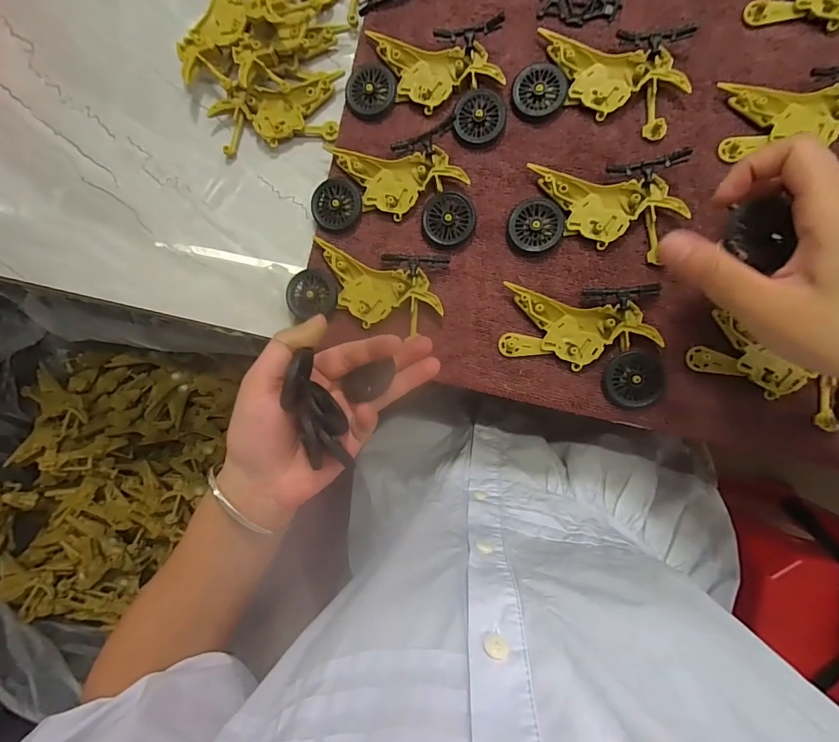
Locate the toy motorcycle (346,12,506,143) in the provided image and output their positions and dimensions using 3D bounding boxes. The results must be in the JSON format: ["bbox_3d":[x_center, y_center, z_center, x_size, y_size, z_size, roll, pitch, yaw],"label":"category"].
[{"bbox_3d":[0.003,-0.202,0.308,0.112,0.014,0.075,3,89,8],"label":"toy motorcycle"}]

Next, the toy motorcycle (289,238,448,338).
[{"bbox_3d":[-0.039,-0.060,0.310,0.111,0.011,0.054,8,90,8],"label":"toy motorcycle"}]

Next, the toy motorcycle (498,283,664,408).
[{"bbox_3d":[0.109,-0.018,0.291,0.101,0.009,0.078,1,89,8],"label":"toy motorcycle"}]

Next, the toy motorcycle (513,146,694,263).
[{"bbox_3d":[0.118,-0.111,0.291,0.104,0.014,0.064,8,90,8],"label":"toy motorcycle"}]

